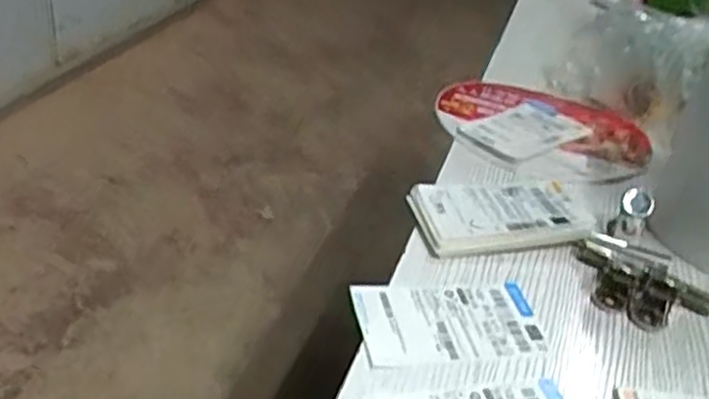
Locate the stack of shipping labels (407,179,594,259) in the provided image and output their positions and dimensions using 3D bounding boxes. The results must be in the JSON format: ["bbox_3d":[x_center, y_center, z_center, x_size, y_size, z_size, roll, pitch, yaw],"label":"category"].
[{"bbox_3d":[0.121,0.012,0.601,0.135,0.022,0.083,-4,35,-17],"label":"stack of shipping labels"}]

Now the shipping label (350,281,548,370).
[{"bbox_3d":[0.066,0.085,0.499,0.128,0.005,0.076,-1,34,-13],"label":"shipping label"}]

